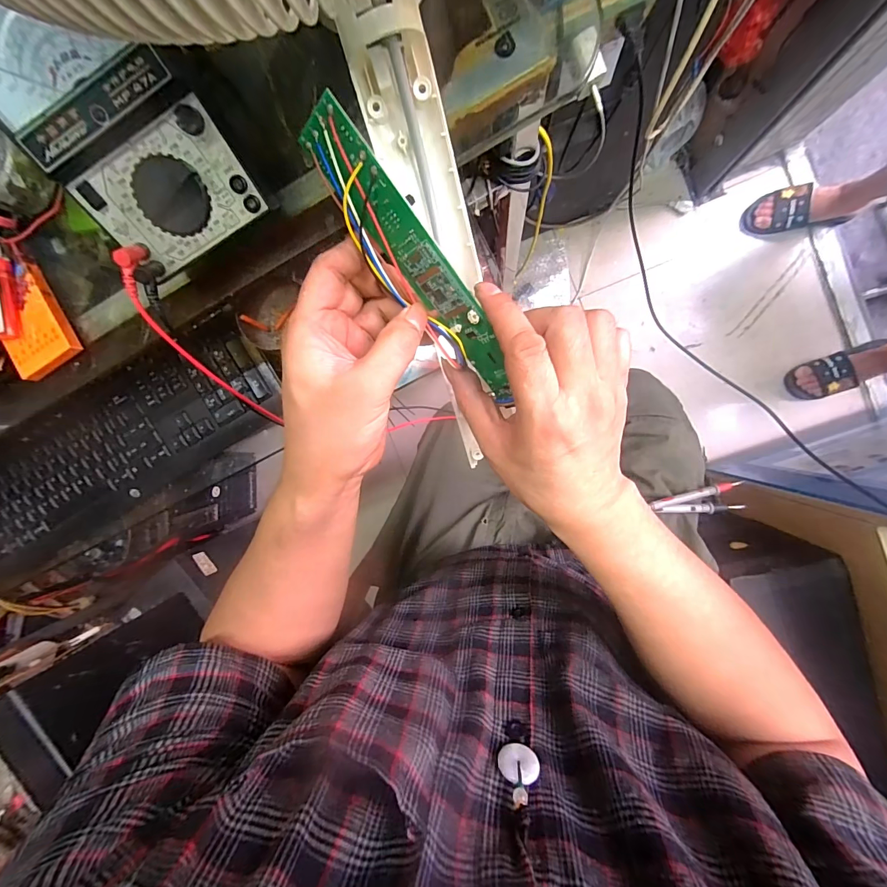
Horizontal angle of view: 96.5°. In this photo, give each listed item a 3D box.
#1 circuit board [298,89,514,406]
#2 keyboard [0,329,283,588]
[{"bbox_3d":[-0.005,-0.093,0.227,0.035,0.010,0.183,-9,133,44],"label":"circuit board"},{"bbox_3d":[-0.414,0.019,0.474,0.473,0.029,0.150,-28,91,8],"label":"keyboard"}]

